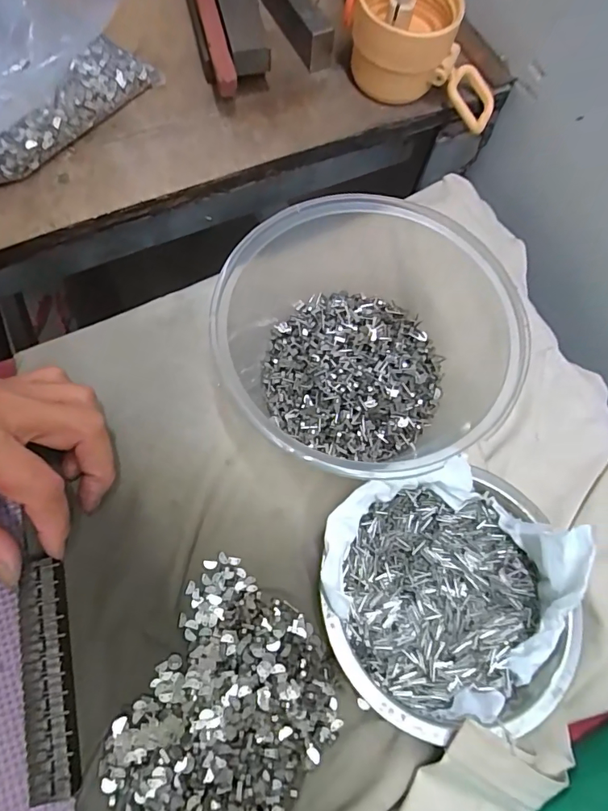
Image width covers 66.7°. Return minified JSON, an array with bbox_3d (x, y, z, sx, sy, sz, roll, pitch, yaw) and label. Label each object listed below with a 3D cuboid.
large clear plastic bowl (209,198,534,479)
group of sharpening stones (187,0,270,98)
[{"bbox_3d":[0.028,-0.032,0.233,0.133,0.059,0.130,1,71,-3],"label":"large clear plastic bowl"},{"bbox_3d":[-0.051,-0.252,0.303,0.042,0.035,0.126,-12,72,-8],"label":"group of sharpening stones"}]

